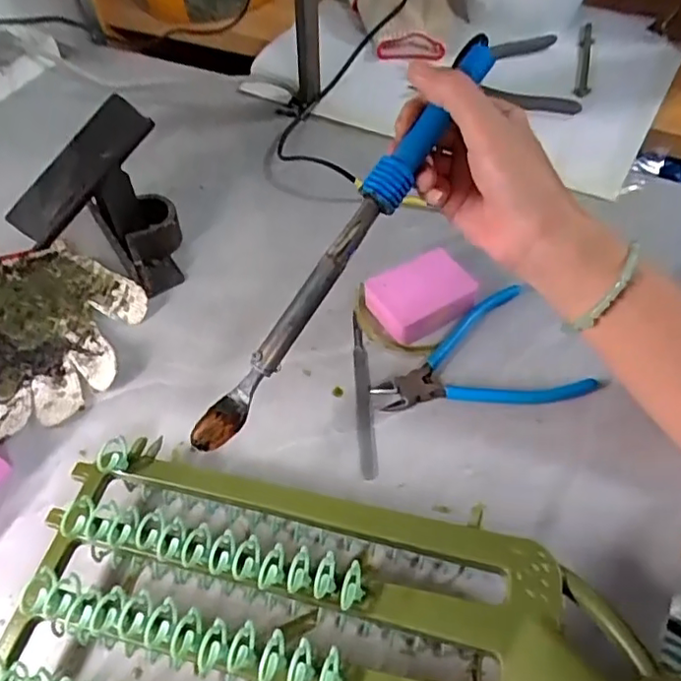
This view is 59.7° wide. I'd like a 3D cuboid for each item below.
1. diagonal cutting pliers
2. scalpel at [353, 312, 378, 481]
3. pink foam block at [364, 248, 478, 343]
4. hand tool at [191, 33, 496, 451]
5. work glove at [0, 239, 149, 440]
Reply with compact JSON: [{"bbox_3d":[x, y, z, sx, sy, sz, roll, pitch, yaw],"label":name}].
[{"bbox_3d":[0.099,0.023,0.429,0.140,0.016,0.100,-25,55,-14],"label":"diagonal cutting pliers"},{"bbox_3d":[0.016,0.036,0.433,0.011,0.007,0.136,-5,52,1],"label":"scalpel"},{"bbox_3d":[0.063,-0.036,0.466,0.074,0.029,0.059,-26,55,-15],"label":"pink foam block"},{"bbox_3d":[0.000,-0.053,0.346,0.024,0.024,0.277,35,91,27],"label":"hand tool"},{"bbox_3d":[-0.235,-0.012,0.482,0.144,0.017,0.188,-9,52,-2],"label":"work glove"}]

